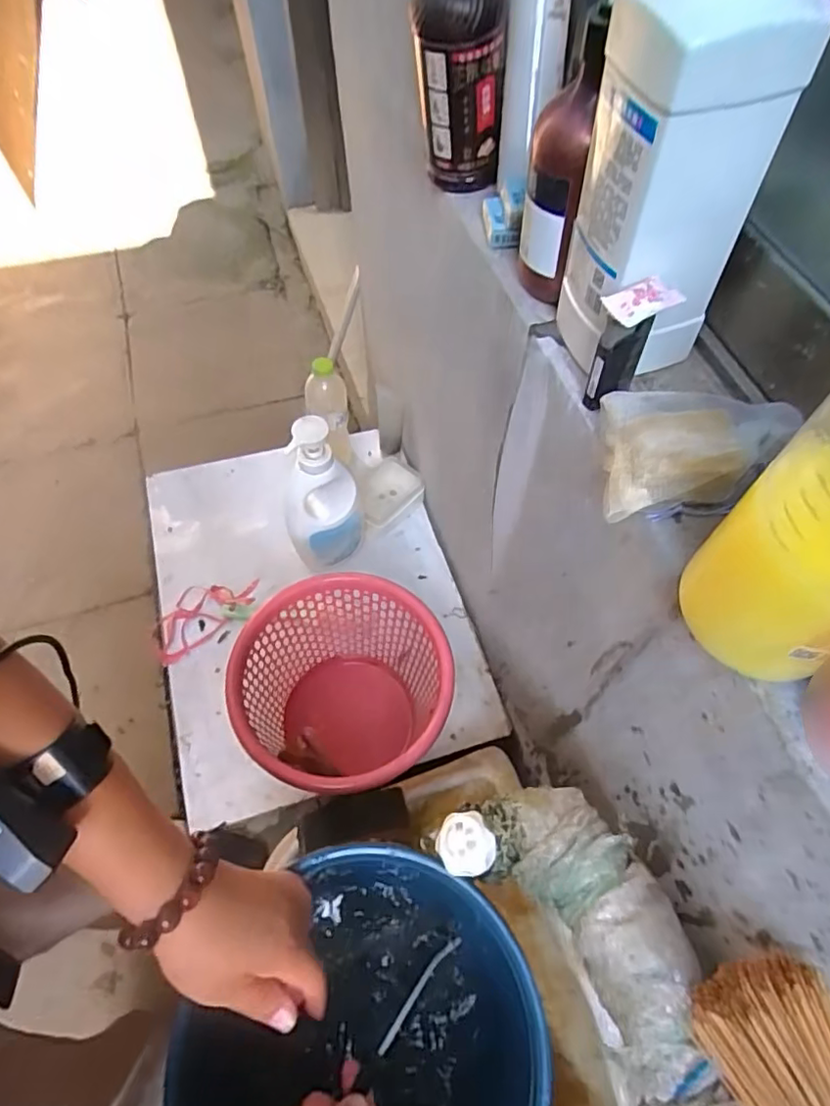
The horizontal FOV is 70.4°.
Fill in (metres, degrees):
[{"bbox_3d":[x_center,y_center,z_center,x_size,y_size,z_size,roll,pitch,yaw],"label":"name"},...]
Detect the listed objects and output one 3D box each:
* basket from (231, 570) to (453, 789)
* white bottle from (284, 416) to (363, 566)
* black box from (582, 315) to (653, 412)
[{"bbox_3d":[-0.081,0.180,0.727,0.233,0.213,0.234,0,60,0],"label":"basket"},{"bbox_3d":[-0.135,-0.071,0.828,0.066,0.272,0.096,40,67,20],"label":"white bottle"},{"bbox_3d":[0.131,-0.125,0.384,0.033,0.074,0.014,-30,65,-16],"label":"black box"}]

